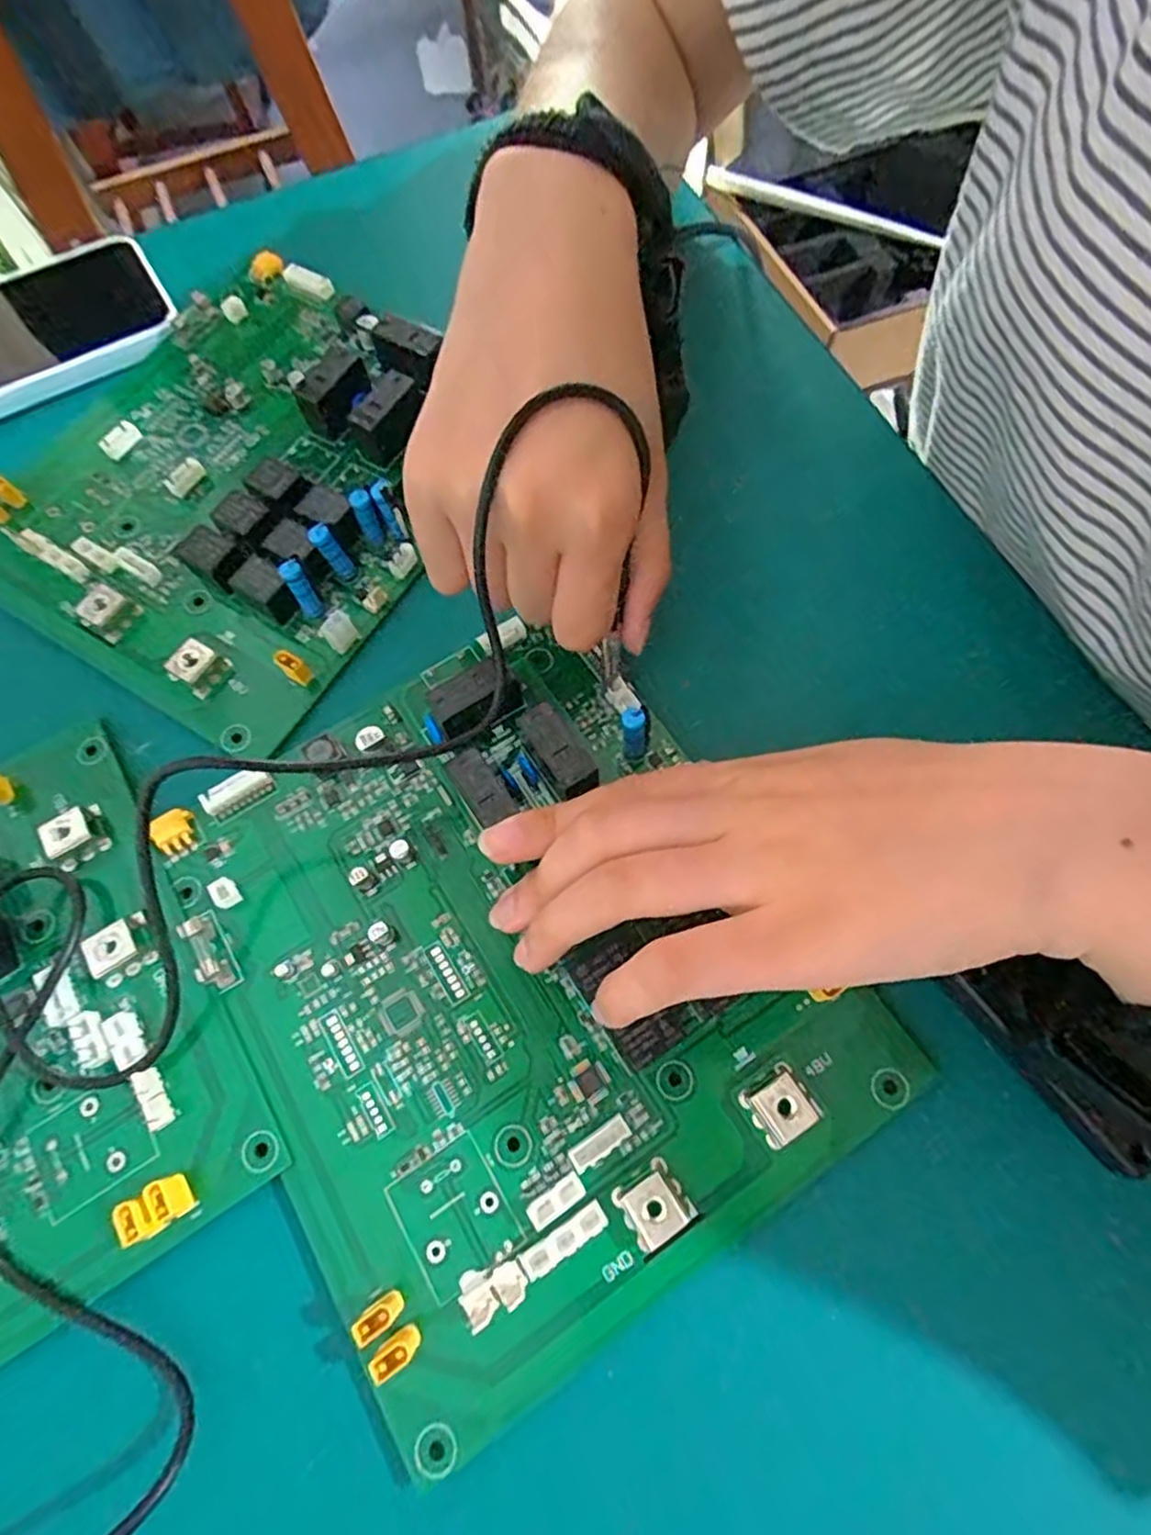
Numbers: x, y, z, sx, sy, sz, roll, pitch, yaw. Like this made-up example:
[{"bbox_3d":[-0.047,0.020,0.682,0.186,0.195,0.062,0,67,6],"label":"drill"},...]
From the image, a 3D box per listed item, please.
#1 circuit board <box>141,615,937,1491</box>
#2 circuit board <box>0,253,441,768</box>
[{"bbox_3d":[-0.023,0.053,0.210,0.165,0.028,0.201,-32,71,-9],"label":"circuit board"},{"bbox_3d":[-0.140,-0.127,0.280,0.181,0.032,0.193,30,74,13],"label":"circuit board"}]

